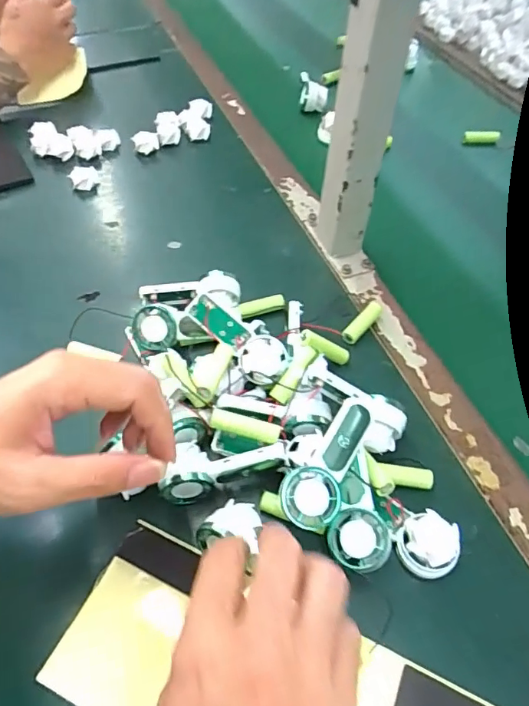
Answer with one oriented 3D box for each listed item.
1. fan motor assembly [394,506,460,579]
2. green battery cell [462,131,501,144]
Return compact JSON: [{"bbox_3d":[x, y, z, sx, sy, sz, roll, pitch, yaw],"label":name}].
[{"bbox_3d":[0.114,0.135,0.347,0.036,0.033,0.038,1,52,-2],"label":"fan motor assembly"},{"bbox_3d":[0.311,-0.307,0.709,0.053,0.016,0.016,-4,53,-6],"label":"green battery cell"}]

